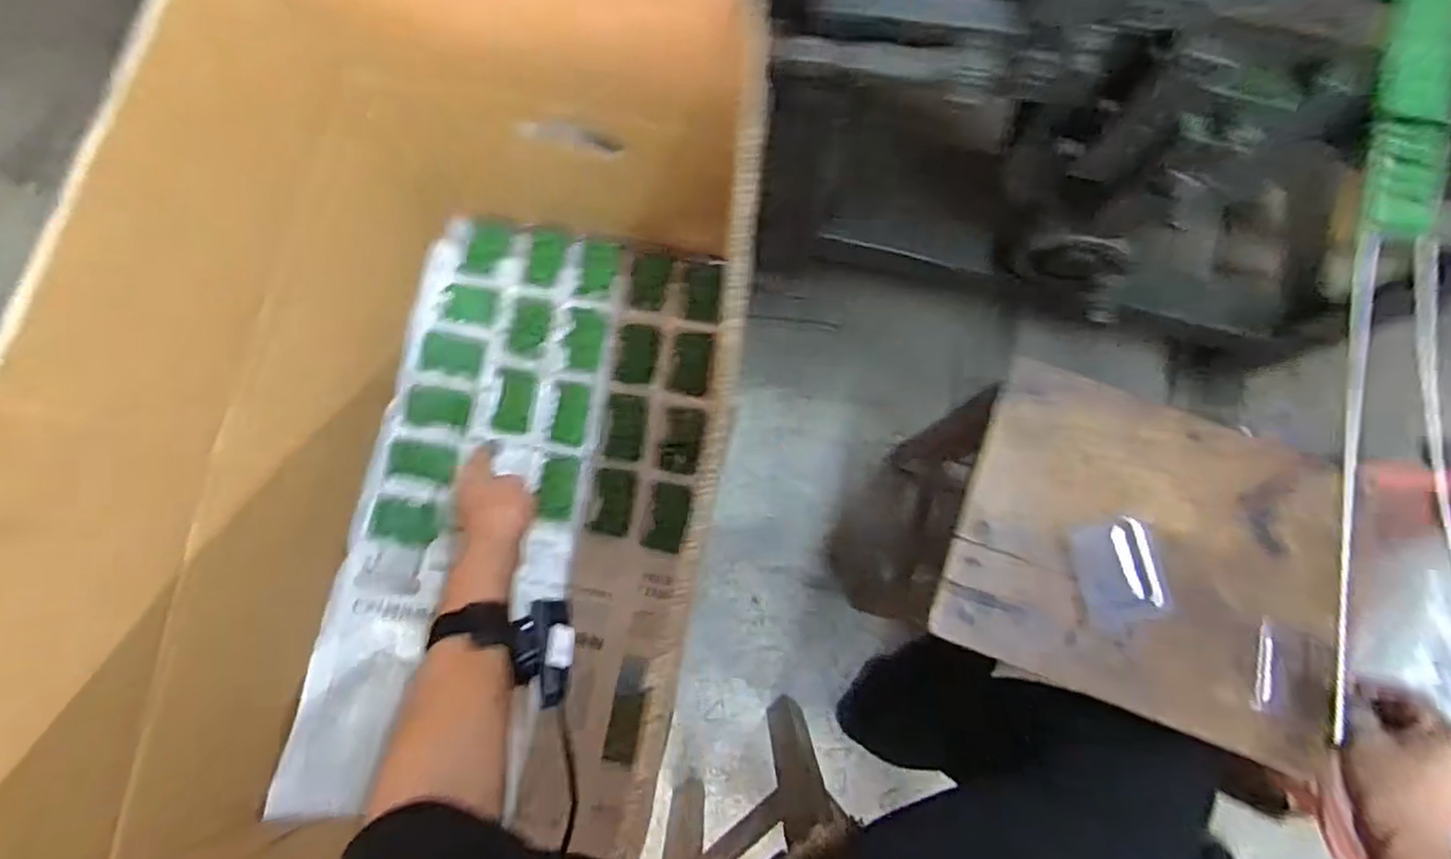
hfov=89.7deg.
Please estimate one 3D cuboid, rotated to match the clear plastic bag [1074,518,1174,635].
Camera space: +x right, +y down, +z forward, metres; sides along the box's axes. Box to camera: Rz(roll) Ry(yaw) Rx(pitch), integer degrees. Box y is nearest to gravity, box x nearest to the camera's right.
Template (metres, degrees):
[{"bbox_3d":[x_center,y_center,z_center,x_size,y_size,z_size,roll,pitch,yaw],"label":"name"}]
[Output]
[{"bbox_3d":[0.325,0.121,0.600,0.060,0.021,0.089,-7,80,-1],"label":"clear plastic bag"}]

